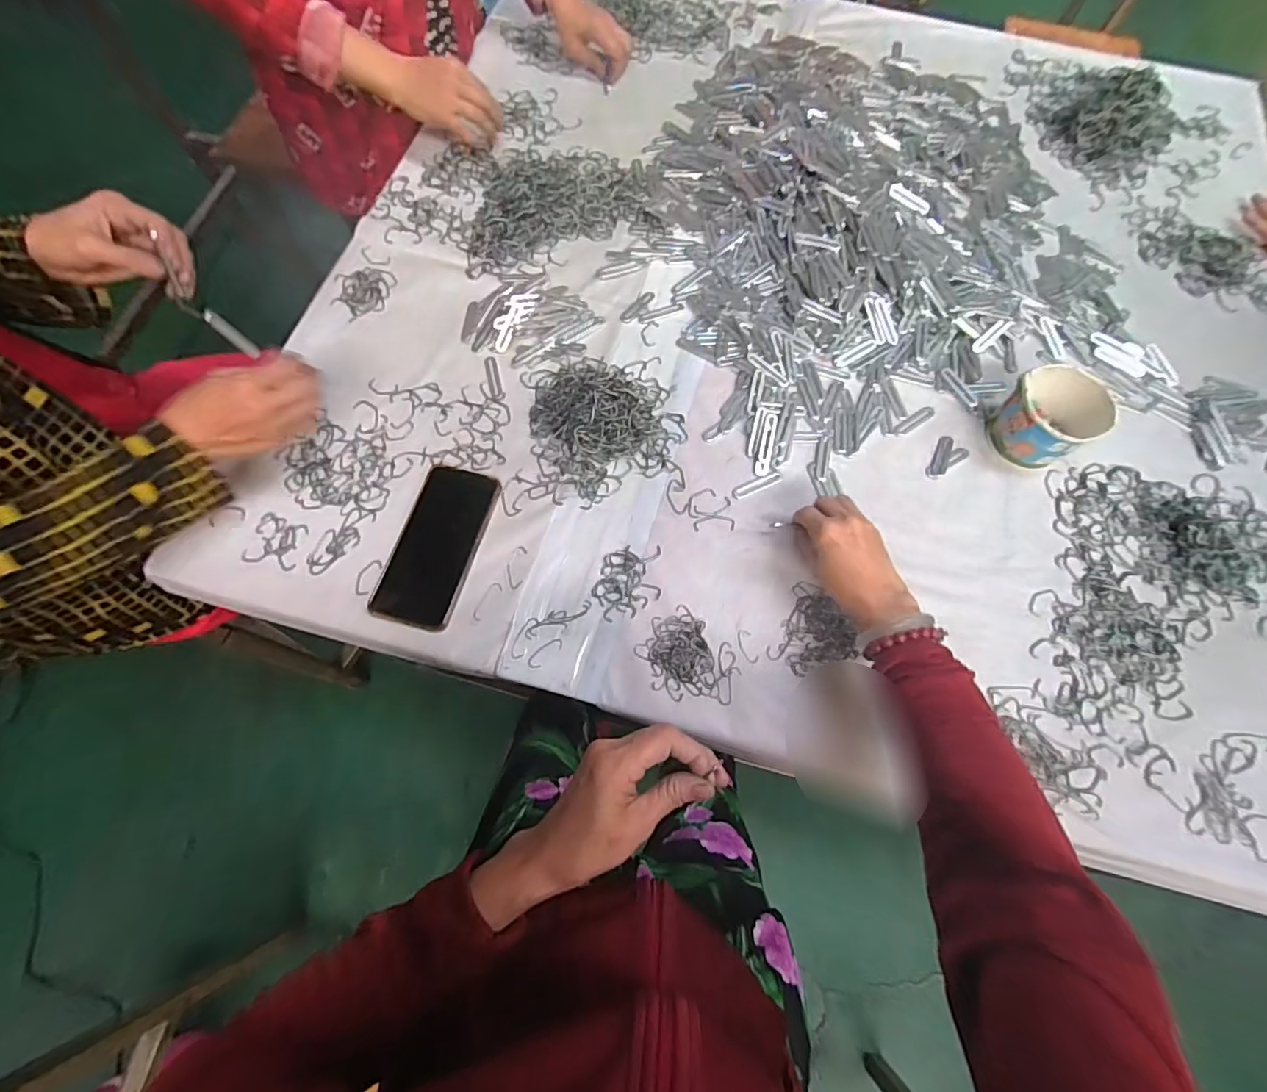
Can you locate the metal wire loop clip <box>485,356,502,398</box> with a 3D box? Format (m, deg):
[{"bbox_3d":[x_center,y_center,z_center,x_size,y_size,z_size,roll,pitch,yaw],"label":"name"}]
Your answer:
[{"bbox_3d":[-0.161,-0.195,0.615,0.013,0.004,0.057,-12,71,-7],"label":"metal wire loop clip"}]

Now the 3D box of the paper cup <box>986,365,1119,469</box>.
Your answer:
[{"bbox_3d":[0.437,-0.135,0.569,0.082,0.075,0.086,1,70,-2],"label":"paper cup"}]

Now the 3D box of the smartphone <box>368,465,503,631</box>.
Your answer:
[{"bbox_3d":[-0.195,-0.002,0.532,0.080,0.009,0.163,14,70,3],"label":"smartphone"}]

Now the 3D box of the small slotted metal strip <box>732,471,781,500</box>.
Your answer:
[{"bbox_3d":[0.133,-0.066,0.575,0.058,0.004,0.013,-24,72,-11],"label":"small slotted metal strip"}]

